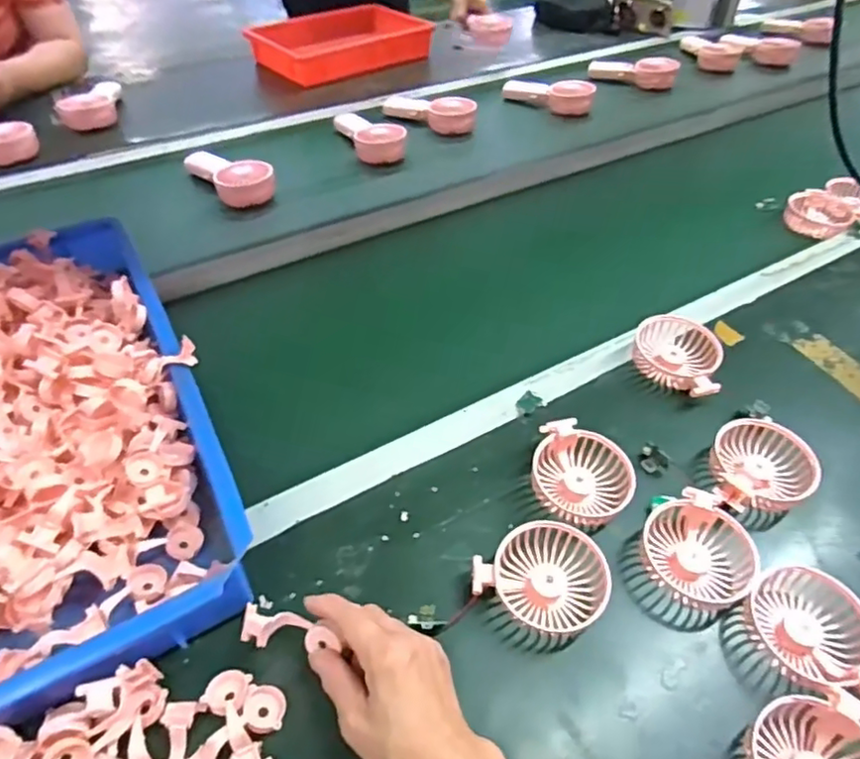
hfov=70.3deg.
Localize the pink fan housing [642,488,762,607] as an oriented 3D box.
[{"bbox_3d":[0.227,0.144,0.518,0.087,0.047,0.083,2,48,-3],"label":"pink fan housing"}]

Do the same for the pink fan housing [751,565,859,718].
[{"bbox_3d":[0.299,0.196,0.469,0.084,0.031,0.104,-21,53,-22],"label":"pink fan housing"}]

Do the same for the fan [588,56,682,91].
[{"bbox_3d":[0.431,-0.660,1.301,0.181,0.054,0.101,11,47,9],"label":"fan"}]

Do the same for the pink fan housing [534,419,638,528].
[{"bbox_3d":[0.136,0.090,0.561,0.094,0.039,0.083,28,52,18],"label":"pink fan housing"}]

